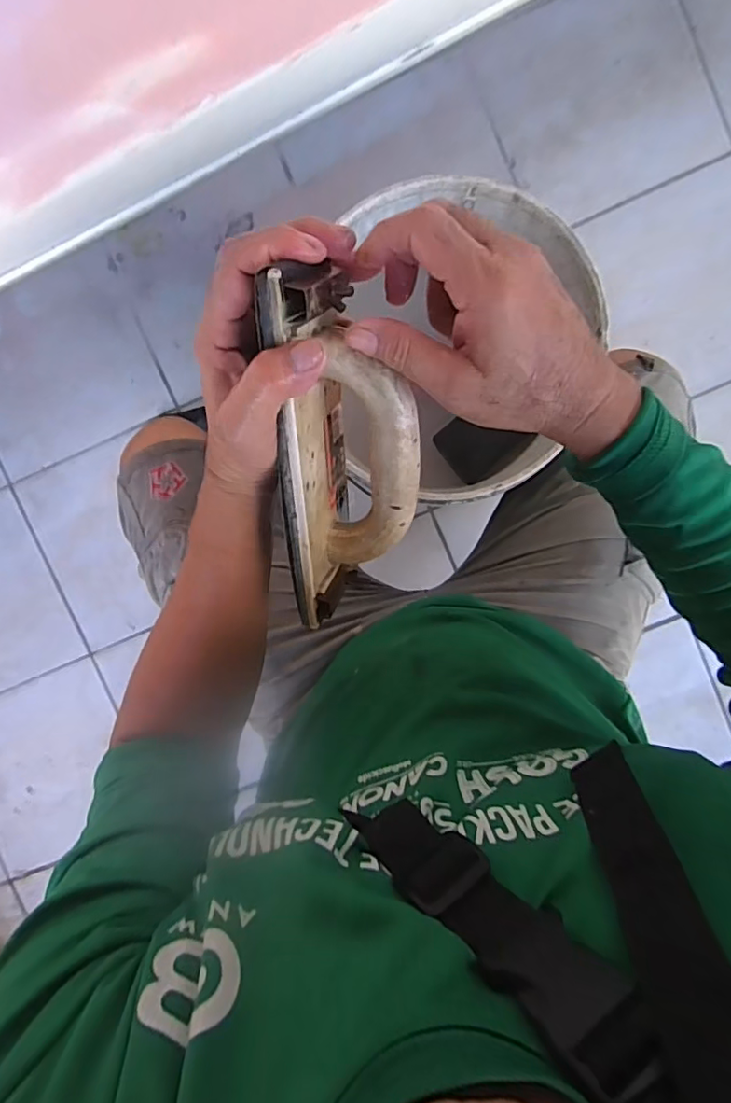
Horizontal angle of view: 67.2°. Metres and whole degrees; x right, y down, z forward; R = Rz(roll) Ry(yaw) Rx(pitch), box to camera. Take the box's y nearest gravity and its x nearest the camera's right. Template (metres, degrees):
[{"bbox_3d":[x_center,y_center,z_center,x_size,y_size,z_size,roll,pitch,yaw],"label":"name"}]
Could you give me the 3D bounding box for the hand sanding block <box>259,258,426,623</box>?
[{"bbox_3d":[-0.008,-0.060,0.344,0.079,0.070,0.209,2,125,4],"label":"hand sanding block"}]

